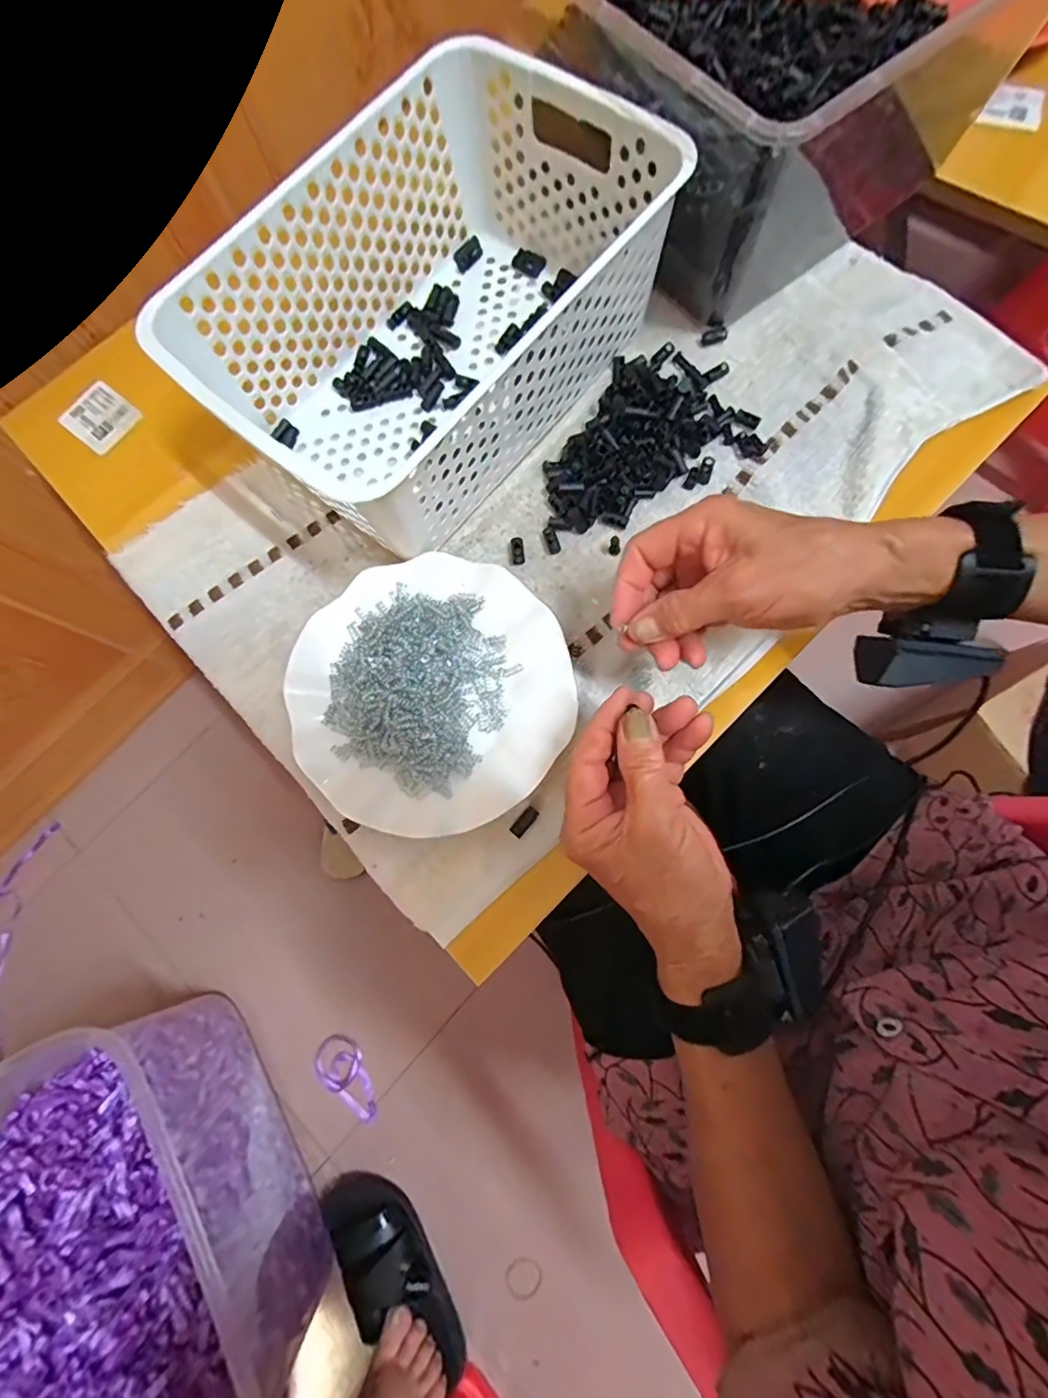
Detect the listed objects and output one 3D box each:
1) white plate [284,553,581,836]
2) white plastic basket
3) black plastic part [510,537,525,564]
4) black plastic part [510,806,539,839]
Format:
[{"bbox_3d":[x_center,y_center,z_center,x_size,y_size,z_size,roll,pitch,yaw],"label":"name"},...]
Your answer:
[{"bbox_3d":[-0.061,-0.005,0.367,0.179,0.027,0.177,-1,74,2],"label":"white plate"},{"bbox_3d":[-0.065,-0.261,0.381,0.202,0.113,0.307,38,79,11],"label":"white plastic basket"},{"bbox_3d":[-0.005,-0.108,0.402,0.009,0.006,0.020,-8,88,0],"label":"black plastic part"},{"bbox_3d":[0.001,0.080,0.355,0.009,0.008,0.021,39,79,11],"label":"black plastic part"}]

